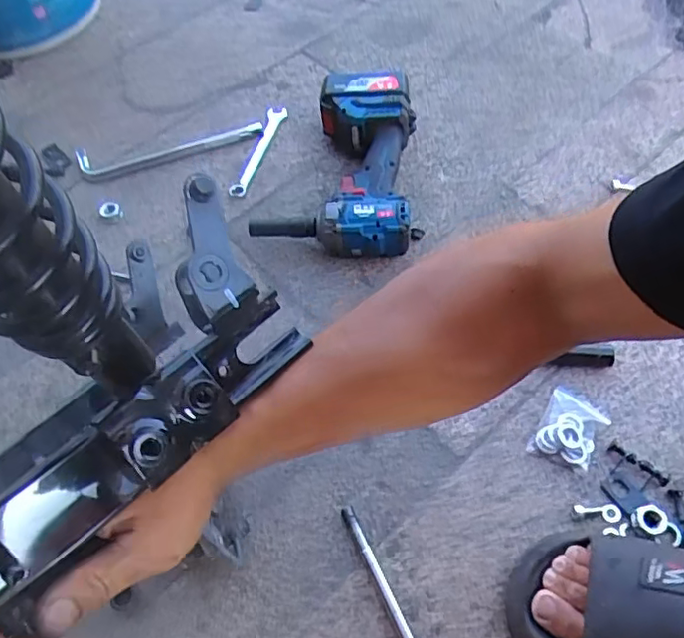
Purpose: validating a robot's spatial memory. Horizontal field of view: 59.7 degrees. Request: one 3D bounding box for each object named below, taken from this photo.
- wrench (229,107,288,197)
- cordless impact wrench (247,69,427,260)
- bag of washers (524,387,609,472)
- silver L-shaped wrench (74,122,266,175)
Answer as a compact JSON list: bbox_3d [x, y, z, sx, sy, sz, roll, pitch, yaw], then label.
[{"bbox_3d":[-0.113,-0.231,0.812,0.031,0.017,0.162,13,60,12],"label":"wrench"},{"bbox_3d":[0.011,-0.193,0.733,0.184,0.079,0.240,9,60,10],"label":"cordless impact wrench"},{"bbox_3d":[0.222,0.108,0.581,0.055,0.013,0.068,26,64,19],"label":"bag of washers"},{"bbox_3d":[-0.236,-0.237,0.820,0.251,0.018,0.050,-13,58,-4],"label":"silver L-shaped wrench"}]

